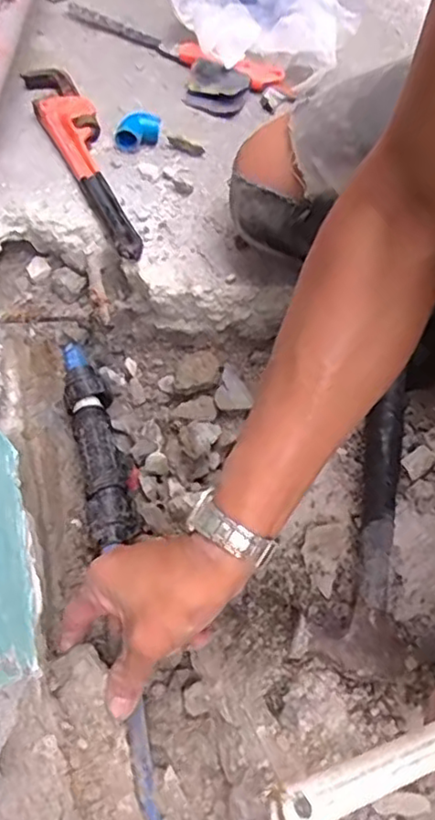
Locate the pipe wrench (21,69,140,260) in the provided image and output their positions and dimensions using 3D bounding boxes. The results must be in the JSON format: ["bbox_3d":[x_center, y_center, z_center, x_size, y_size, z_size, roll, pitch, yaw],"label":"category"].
[{"bbox_3d":[-0.137,-0.256,0.648,0.054,0.036,0.266,-20,65,-7],"label":"pipe wrench"}]

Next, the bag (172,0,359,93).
[{"bbox_3d":[0.054,-0.470,0.760,0.201,0.077,0.180,-10,64,-2],"label":"bag"}]

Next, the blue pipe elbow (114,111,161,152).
[{"bbox_3d":[-0.085,-0.297,0.678,0.055,0.033,0.025,-24,65,-9],"label":"blue pipe elbow"}]

